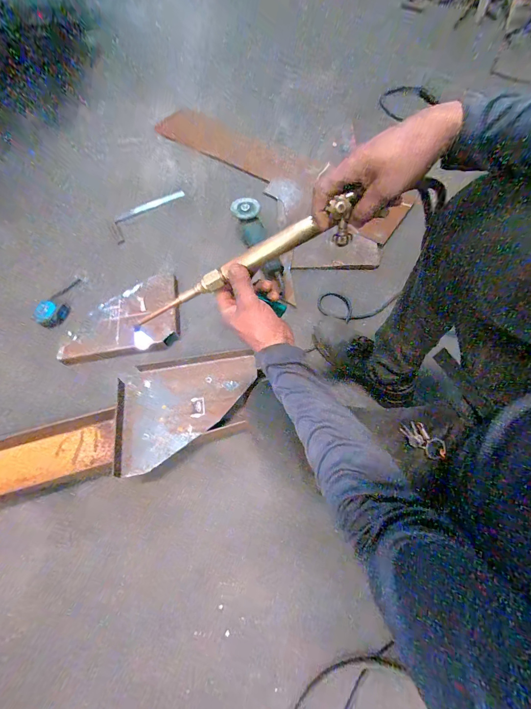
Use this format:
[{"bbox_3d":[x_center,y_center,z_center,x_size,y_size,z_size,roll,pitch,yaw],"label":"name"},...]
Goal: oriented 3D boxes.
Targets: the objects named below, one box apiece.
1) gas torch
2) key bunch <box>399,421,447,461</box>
[{"bbox_3d":[-0.031,-0.117,0.406,0.336,0.063,0.033,-24,65,12],"label":"gas torch"},{"bbox_3d":[0.235,0.127,0.447,0.035,0.007,0.066,-33,52,-6],"label":"key bunch"}]

